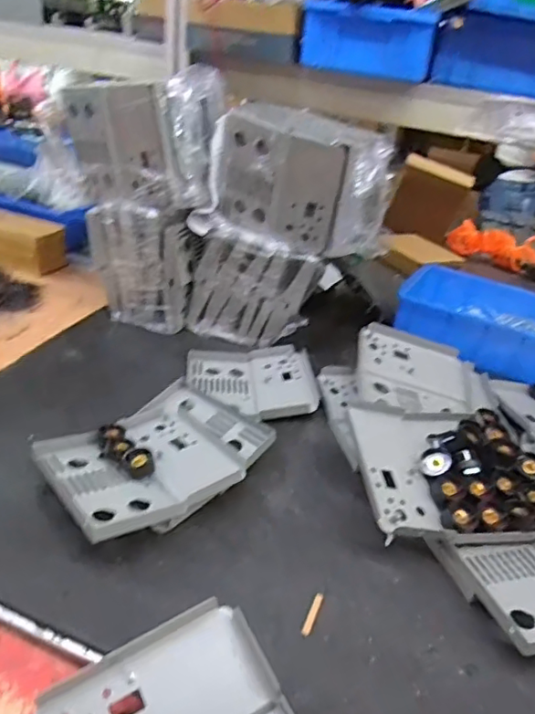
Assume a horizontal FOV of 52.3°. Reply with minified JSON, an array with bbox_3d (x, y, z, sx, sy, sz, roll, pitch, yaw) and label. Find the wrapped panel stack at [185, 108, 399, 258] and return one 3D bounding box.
[{"bbox_3d":[0.041,-0.243,0.777,0.252,0.170,0.128,19,37,11],"label":"wrapped panel stack"}]

